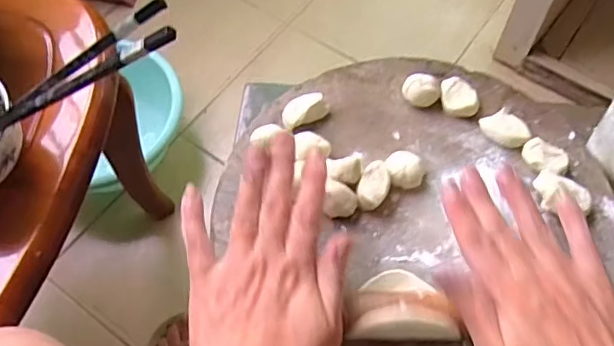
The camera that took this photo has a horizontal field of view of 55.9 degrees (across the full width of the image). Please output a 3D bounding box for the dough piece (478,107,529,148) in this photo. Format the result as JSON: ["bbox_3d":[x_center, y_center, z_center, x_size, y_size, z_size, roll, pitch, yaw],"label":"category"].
[{"bbox_3d":[0.150,-0.034,0.435,0.024,0.013,0.034,-35,66,-16],"label":"dough piece"}]

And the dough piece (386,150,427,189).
[{"bbox_3d":[0.071,-0.002,0.418,0.027,0.016,0.026,-1,61,1],"label":"dough piece"}]

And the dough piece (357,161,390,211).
[{"bbox_3d":[0.047,0.010,0.410,0.020,0.020,0.033,13,62,9],"label":"dough piece"}]

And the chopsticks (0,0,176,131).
[{"bbox_3d":[-0.153,-0.056,0.361,0.206,0.014,0.018,-17,54,35],"label":"chopsticks"}]

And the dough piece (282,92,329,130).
[{"bbox_3d":[-0.003,-0.048,0.445,0.035,0.015,0.022,-27,64,-13],"label":"dough piece"}]

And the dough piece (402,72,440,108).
[{"bbox_3d":[0.088,-0.064,0.449,0.027,0.020,0.021,13,62,9],"label":"dough piece"}]

